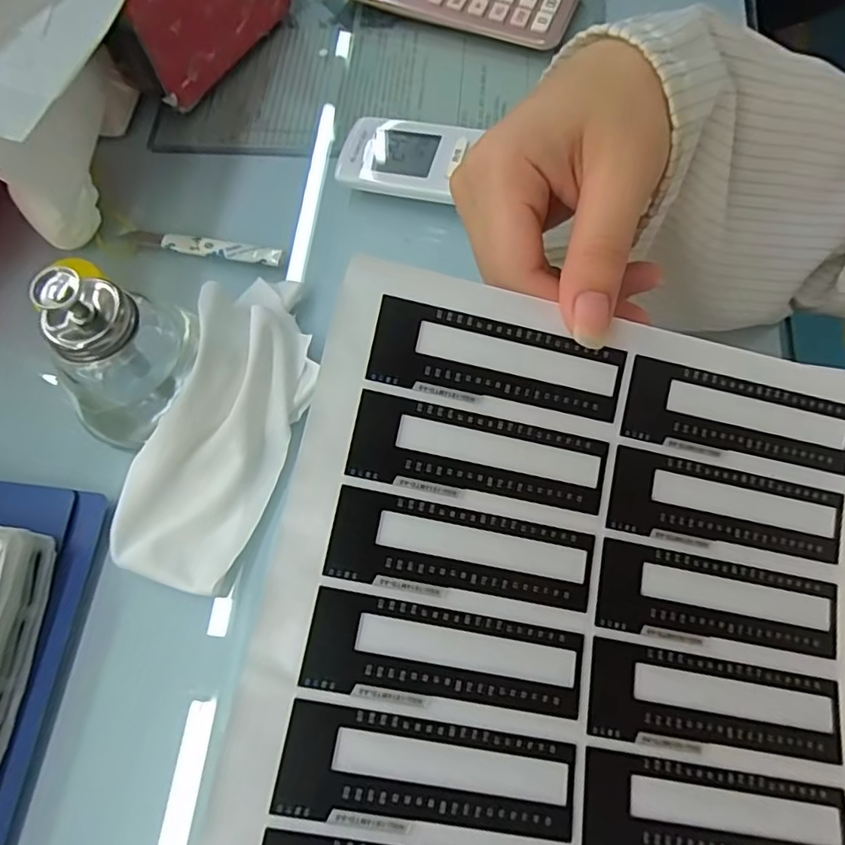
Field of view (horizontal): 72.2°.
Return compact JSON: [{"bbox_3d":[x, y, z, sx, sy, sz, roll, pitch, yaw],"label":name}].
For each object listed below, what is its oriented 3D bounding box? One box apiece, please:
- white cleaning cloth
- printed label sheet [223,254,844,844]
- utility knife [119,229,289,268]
[{"bbox_3d":[-0.101,-0.004,0.298,0.063,0.031,0.168,16,71,8],"label":"white cleaning cloth"},{"bbox_3d":[0.049,0.090,0.169,0.190,0.057,0.256,8,68,6],"label":"printed label sheet"},{"bbox_3d":[-0.136,-0.109,0.354,0.103,0.005,0.011,11,70,6],"label":"utility knife"}]

